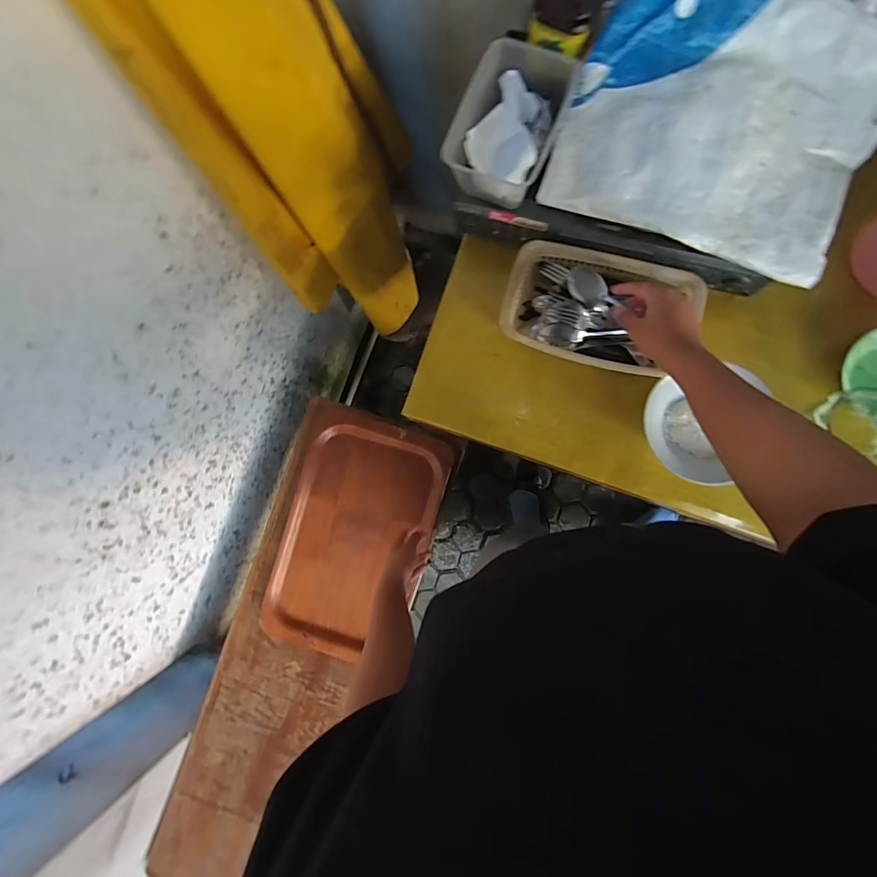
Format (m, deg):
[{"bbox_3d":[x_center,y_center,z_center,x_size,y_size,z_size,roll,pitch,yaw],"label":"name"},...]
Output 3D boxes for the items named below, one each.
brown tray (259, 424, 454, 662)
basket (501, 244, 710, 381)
[{"bbox_3d":[-0.181,0.224,0.933,0.308,0.048,0.509,16,92,5],"label":"brown tray"},{"bbox_3d":[0.222,-0.181,0.602,0.245,0.052,0.153,17,90,9],"label":"basket"}]

